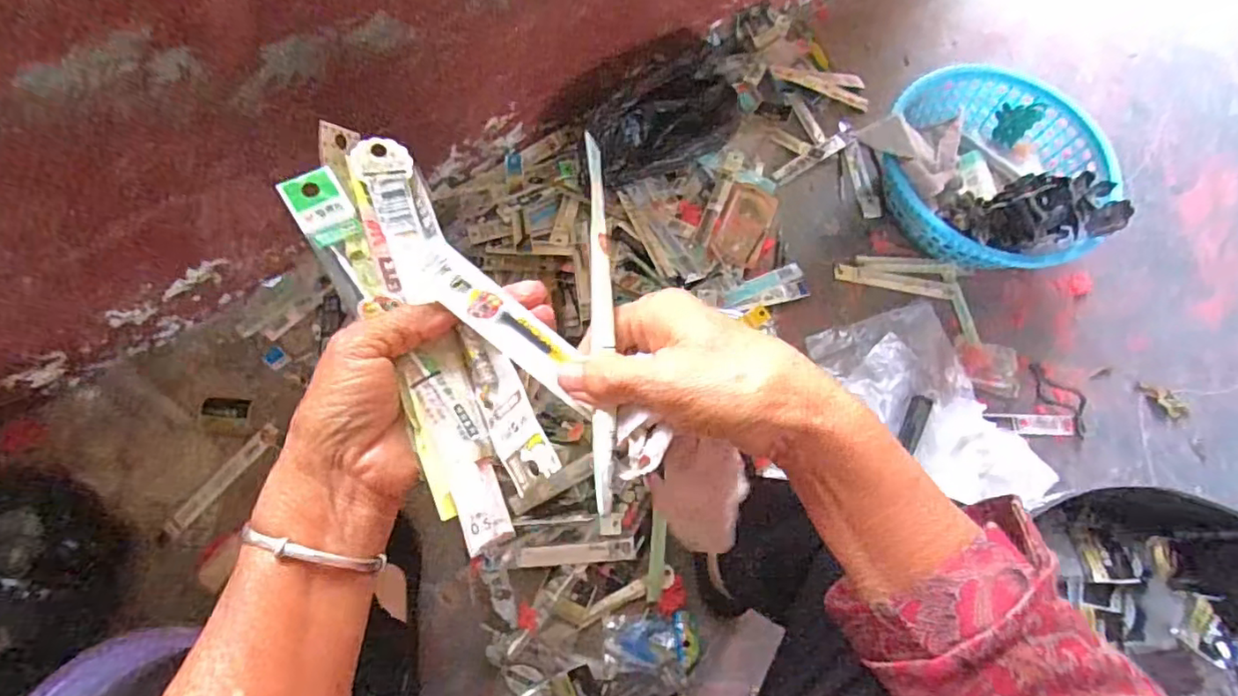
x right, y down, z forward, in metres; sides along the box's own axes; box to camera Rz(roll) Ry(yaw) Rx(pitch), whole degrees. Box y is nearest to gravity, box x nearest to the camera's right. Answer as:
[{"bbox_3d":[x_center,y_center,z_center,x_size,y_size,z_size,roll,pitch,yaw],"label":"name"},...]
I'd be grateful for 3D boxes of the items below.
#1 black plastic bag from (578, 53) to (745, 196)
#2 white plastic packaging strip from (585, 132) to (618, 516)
[{"bbox_3d":[0.059,-0.334,0.857,0.288,0.085,0.134,-38,76,-15],"label":"black plastic bag"},{"bbox_3d":[-0.008,-0.014,0.267,0.011,0.013,0.171,-1,79,-3],"label":"white plastic packaging strip"}]

